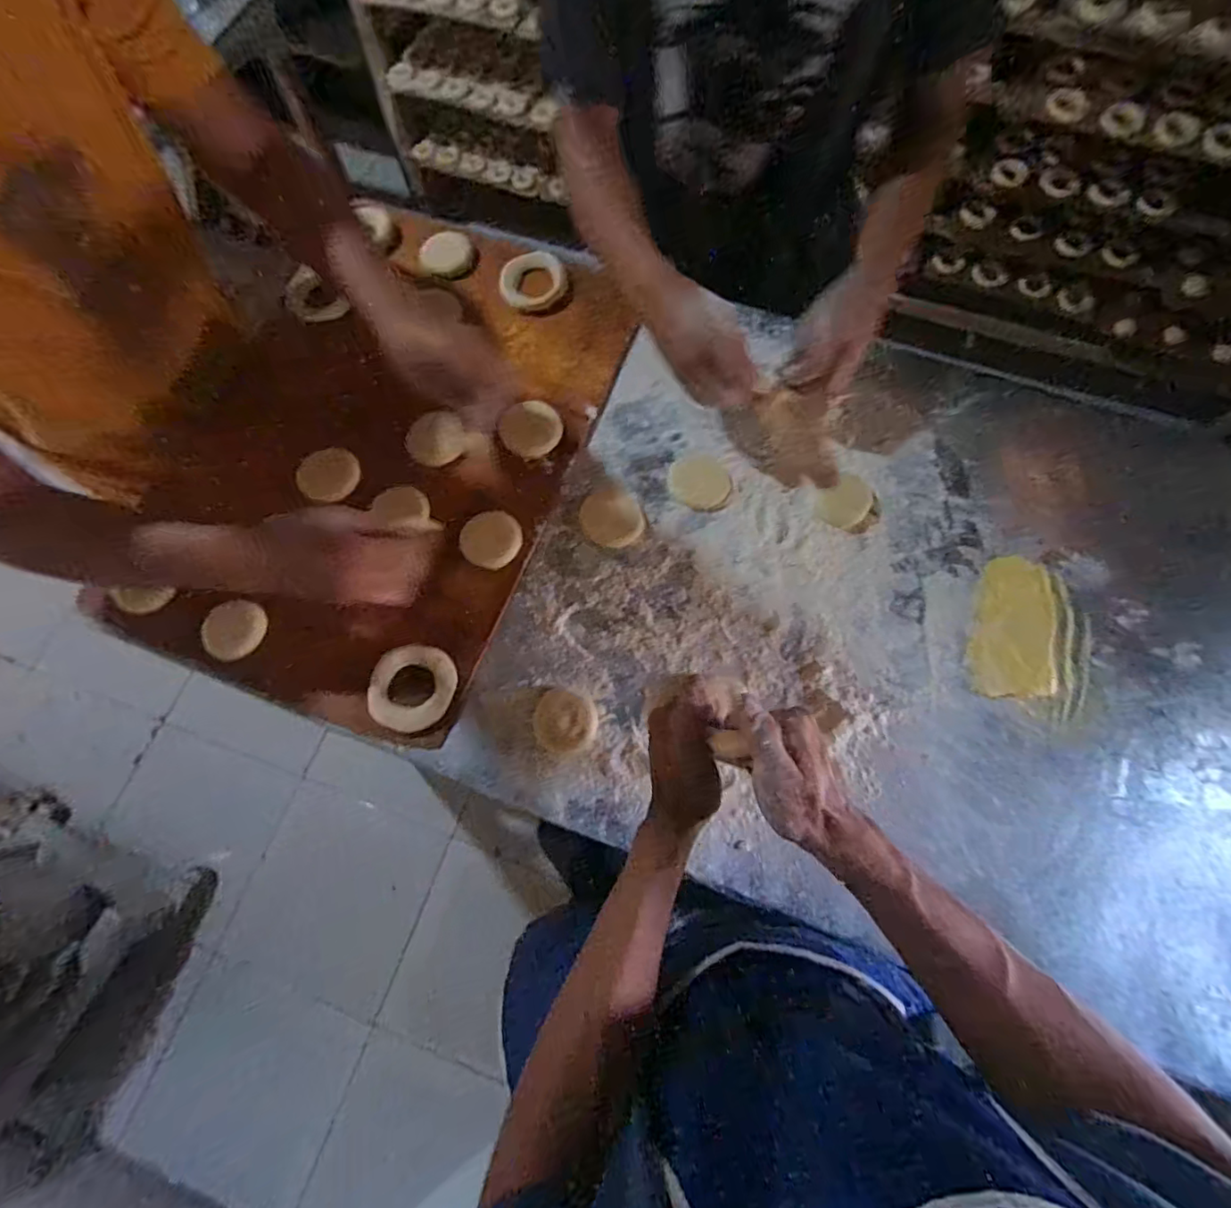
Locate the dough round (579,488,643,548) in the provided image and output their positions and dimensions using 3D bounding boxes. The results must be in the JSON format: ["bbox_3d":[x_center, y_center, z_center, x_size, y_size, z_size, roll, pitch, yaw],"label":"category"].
[{"bbox_3d":[-0.003,-0.093,0.622,0.064,0.004,0.068,0,71,1],"label":"dough round"}]

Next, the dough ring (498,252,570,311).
[{"bbox_3d":[-0.099,-0.391,0.707,0.081,0.016,0.071,-16,72,-4],"label":"dough ring"}]

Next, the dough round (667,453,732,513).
[{"bbox_3d":[0.092,-0.132,0.633,0.063,0.004,0.071,-10,71,-2],"label":"dough round"}]

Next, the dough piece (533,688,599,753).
[{"bbox_3d":[-0.047,0.110,0.550,0.058,0.009,0.056,0,71,1],"label":"dough piece"}]

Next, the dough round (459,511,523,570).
[{"bbox_3d":[-0.129,-0.067,0.606,0.058,0.013,0.061,0,71,1],"label":"dough round"}]

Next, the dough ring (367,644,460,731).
[{"bbox_3d":[-0.192,0.079,0.550,0.076,0.020,0.079,0,71,1],"label":"dough ring"}]

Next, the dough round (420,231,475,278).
[{"bbox_3d":[-0.209,-0.437,0.724,0.059,0.013,0.059,0,71,1],"label":"dough round"}]

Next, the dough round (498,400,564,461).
[{"bbox_3d":[-0.092,-0.192,0.647,0.068,0.010,0.064,0,71,1],"label":"dough round"}]

